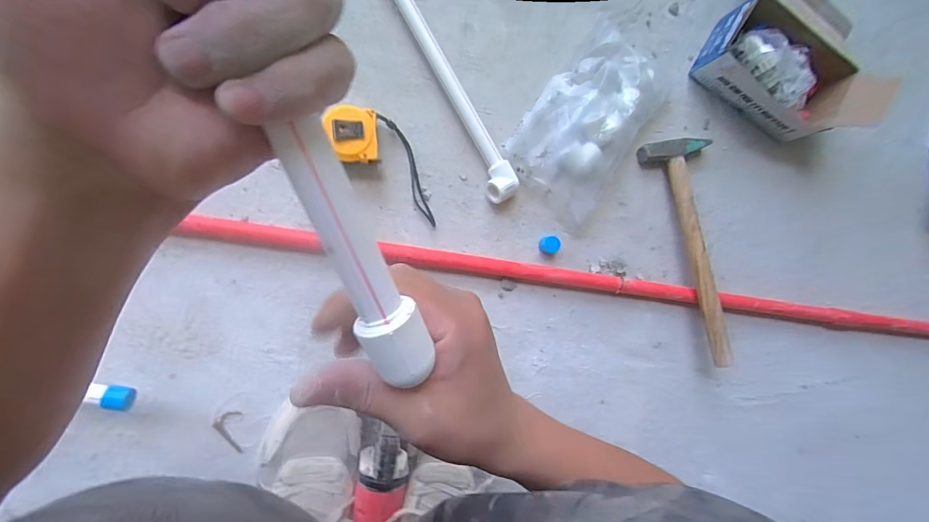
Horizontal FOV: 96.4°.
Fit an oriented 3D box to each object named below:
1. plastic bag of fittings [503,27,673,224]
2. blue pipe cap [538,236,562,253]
[{"bbox_3d":[0.164,-0.184,0.542,0.143,0.048,0.245,34,84,-8],"label":"plastic bag of fittings"},{"bbox_3d":[0.111,-0.021,0.544,0.022,0.023,0.022,0,90,-10],"label":"blue pipe cap"}]

